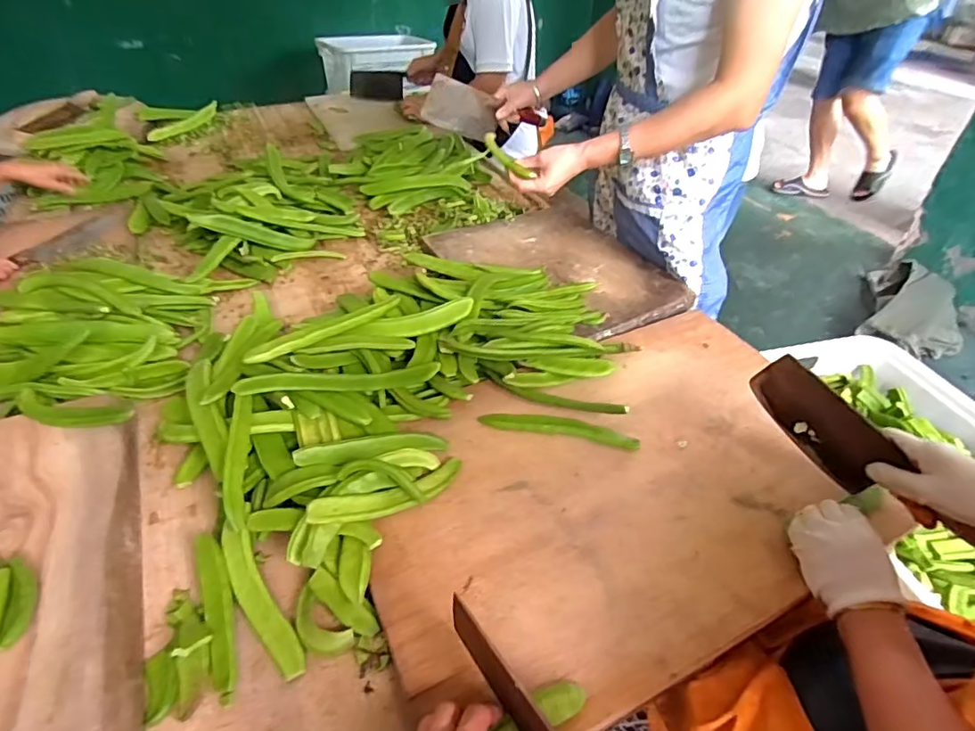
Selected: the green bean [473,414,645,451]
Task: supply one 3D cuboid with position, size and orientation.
[{"bbox_3d":[0.094,0.080,0.697,0.202,0.007,0.036,9,42,8],"label":"green bean"}]

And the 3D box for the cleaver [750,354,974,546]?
[{"bbox_3d":[0.414,0.105,0.589,0.024,0.075,0.271,-30,67,-29],"label":"cleaver"}]

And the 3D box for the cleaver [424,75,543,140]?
[{"bbox_3d":[-0.003,-0.516,1.099,0.264,0.094,0.020,1,37,-29],"label":"cleaver"}]

